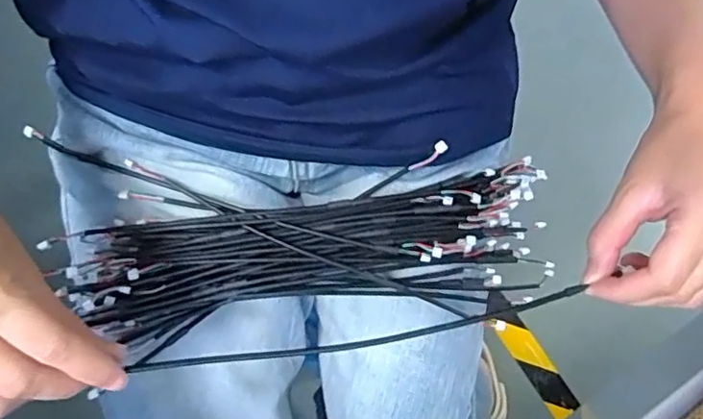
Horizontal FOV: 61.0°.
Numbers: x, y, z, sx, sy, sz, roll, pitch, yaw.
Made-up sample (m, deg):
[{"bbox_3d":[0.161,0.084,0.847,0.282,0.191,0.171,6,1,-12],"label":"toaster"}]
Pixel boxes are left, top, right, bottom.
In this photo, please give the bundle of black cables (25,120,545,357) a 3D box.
[{"bbox_3d":[-0.029,0.022,0.414,0.326,0.066,0.130,-3,71,-1],"label":"bundle of black cables"}]

